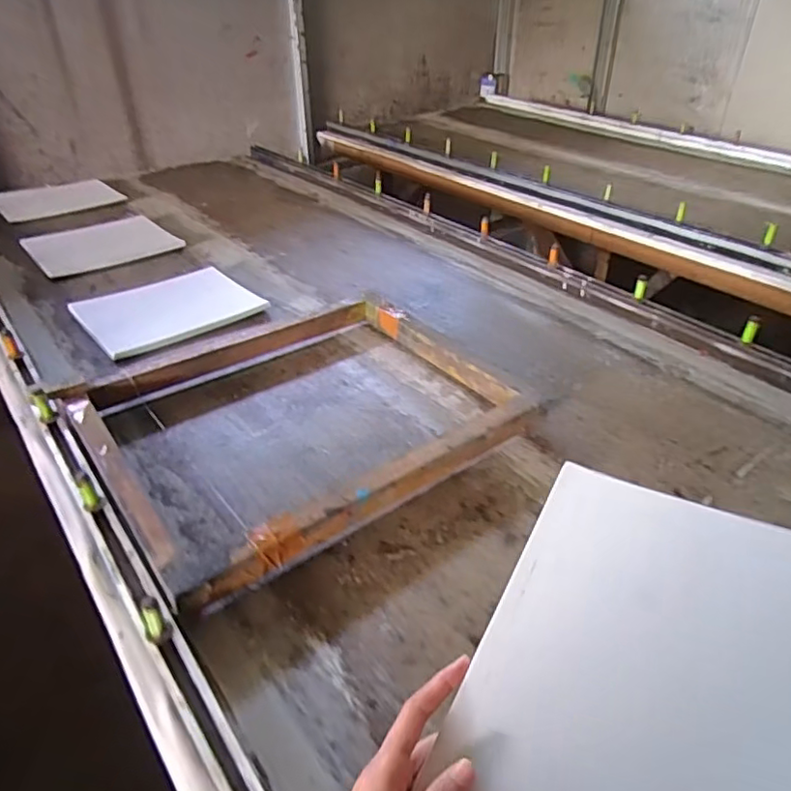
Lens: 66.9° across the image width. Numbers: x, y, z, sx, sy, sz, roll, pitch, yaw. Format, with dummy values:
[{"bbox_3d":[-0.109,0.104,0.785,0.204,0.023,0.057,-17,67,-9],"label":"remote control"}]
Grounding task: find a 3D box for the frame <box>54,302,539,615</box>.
[{"bbox_3d":[-0.120,0.020,0.783,0.492,0.060,0.423,-26,43,-30],"label":"frame"}]

